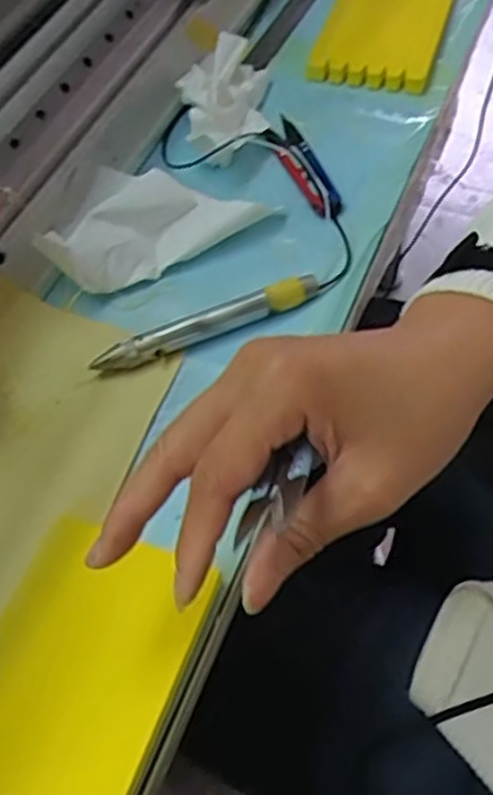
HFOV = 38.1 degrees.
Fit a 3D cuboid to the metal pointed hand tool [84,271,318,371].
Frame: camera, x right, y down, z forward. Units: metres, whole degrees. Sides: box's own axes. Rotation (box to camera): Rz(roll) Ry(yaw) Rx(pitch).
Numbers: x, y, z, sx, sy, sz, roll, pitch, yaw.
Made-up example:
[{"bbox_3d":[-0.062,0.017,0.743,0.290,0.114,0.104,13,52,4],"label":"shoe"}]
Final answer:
[{"bbox_3d":[-0.020,-0.039,0.387,0.125,0.018,0.014,-21,58,-8],"label":"metal pointed hand tool"}]

